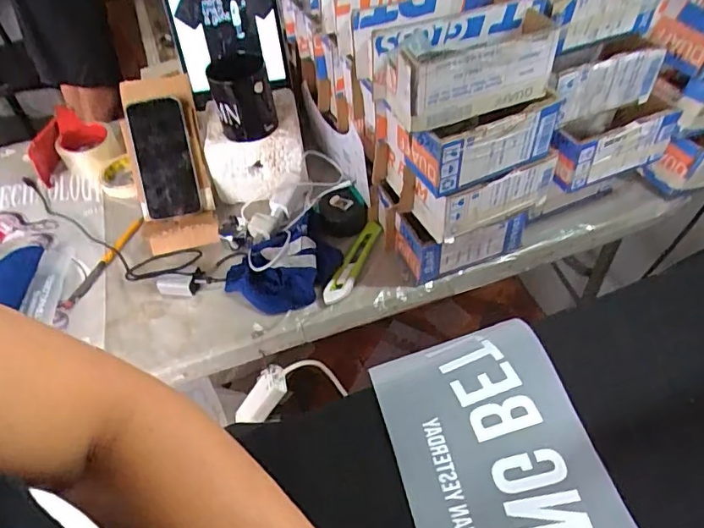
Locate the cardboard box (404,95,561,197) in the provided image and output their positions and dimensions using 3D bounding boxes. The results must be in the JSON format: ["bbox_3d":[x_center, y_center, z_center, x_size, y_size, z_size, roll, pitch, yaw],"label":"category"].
[{"bbox_3d":[0.139,-0.142,0.569,0.147,0.077,0.073,-23,51,-14],"label":"cardboard box"}]

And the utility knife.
[{"bbox_3d":[0.005,-0.007,0.715,0.028,0.019,0.163,16,52,18],"label":"utility knife"}]

